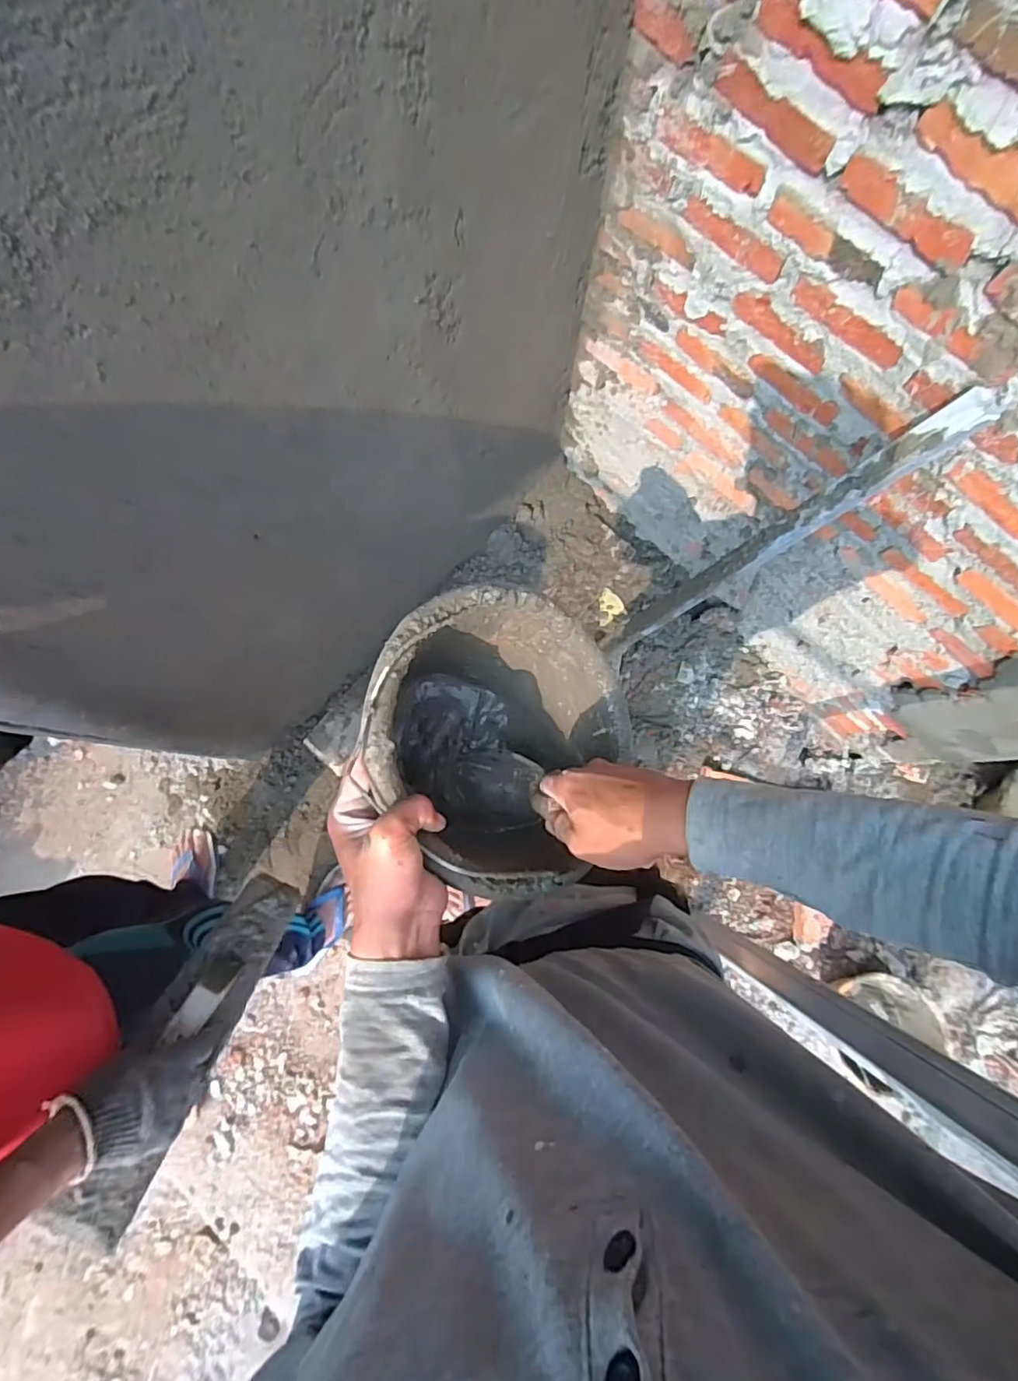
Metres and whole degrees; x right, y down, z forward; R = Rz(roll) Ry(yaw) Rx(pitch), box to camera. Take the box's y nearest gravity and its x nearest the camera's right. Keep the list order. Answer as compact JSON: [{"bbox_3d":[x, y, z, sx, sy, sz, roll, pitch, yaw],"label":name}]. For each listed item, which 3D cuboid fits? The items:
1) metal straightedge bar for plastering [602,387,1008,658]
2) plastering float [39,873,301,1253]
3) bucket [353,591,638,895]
[{"bbox_3d":[0.393,-0.219,0.965,0.046,0.726,0.052,-16,80,-29],"label":"metal straightedge bar for plastering"},{"bbox_3d":[-0.384,0.405,0.709,0.089,0.071,0.382,16,48,2],"label":"plastering float"},{"bbox_3d":[-0.051,0.044,0.547,0.241,0.208,0.241,9,75,-35],"label":"bucket"}]

